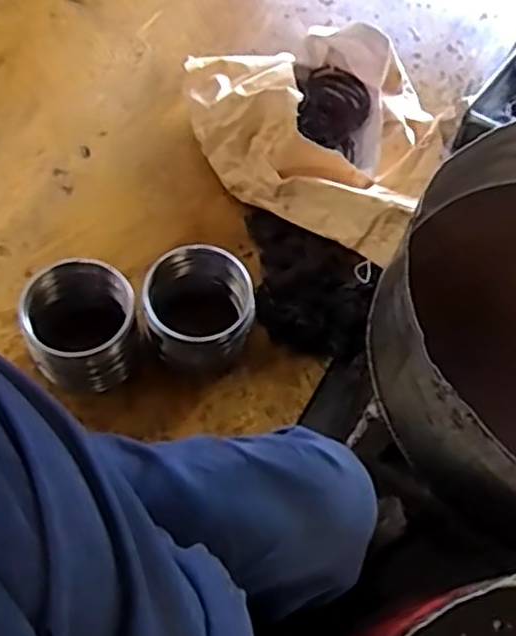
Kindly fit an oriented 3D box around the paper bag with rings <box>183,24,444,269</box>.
[{"bbox_3d":[0.114,-0.366,1.247,0.514,0.182,0.381,39,71,14],"label":"paper bag with rings"}]

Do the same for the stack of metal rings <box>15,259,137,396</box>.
[{"bbox_3d":[-0.268,0.018,1.066,0.161,0.168,0.165,-16,68,-9],"label":"stack of metal rings"}]

